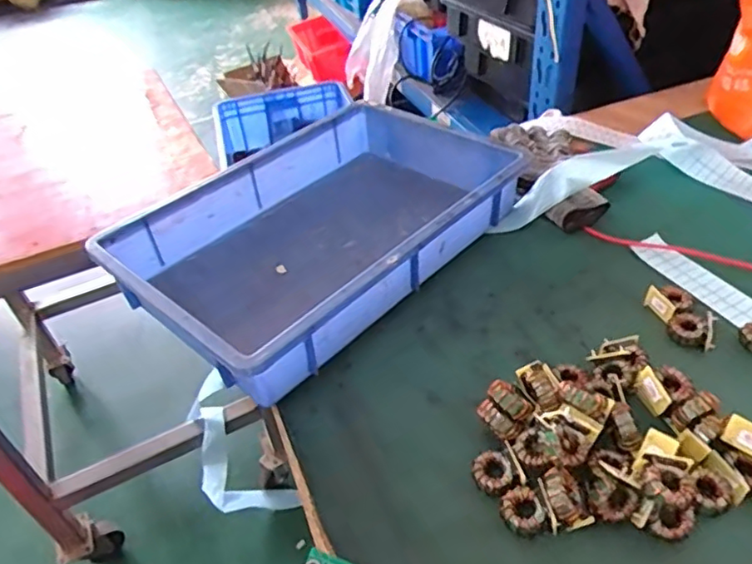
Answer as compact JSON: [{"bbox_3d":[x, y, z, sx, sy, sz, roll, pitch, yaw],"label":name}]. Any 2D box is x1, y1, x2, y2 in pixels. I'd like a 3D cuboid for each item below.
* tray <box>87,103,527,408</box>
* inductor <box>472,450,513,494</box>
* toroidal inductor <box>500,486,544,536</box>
[{"bbox_3d":[-0.055,-0.062,0.688,0.277,0.094,0.436,29,52,34],"label":"tray"},{"bbox_3d":[0.092,0.152,0.469,0.030,0.019,0.030,-4,41,3],"label":"inductor"},{"bbox_3d":[0.109,0.172,0.444,0.029,0.018,0.032,-16,42,-11],"label":"toroidal inductor"}]

